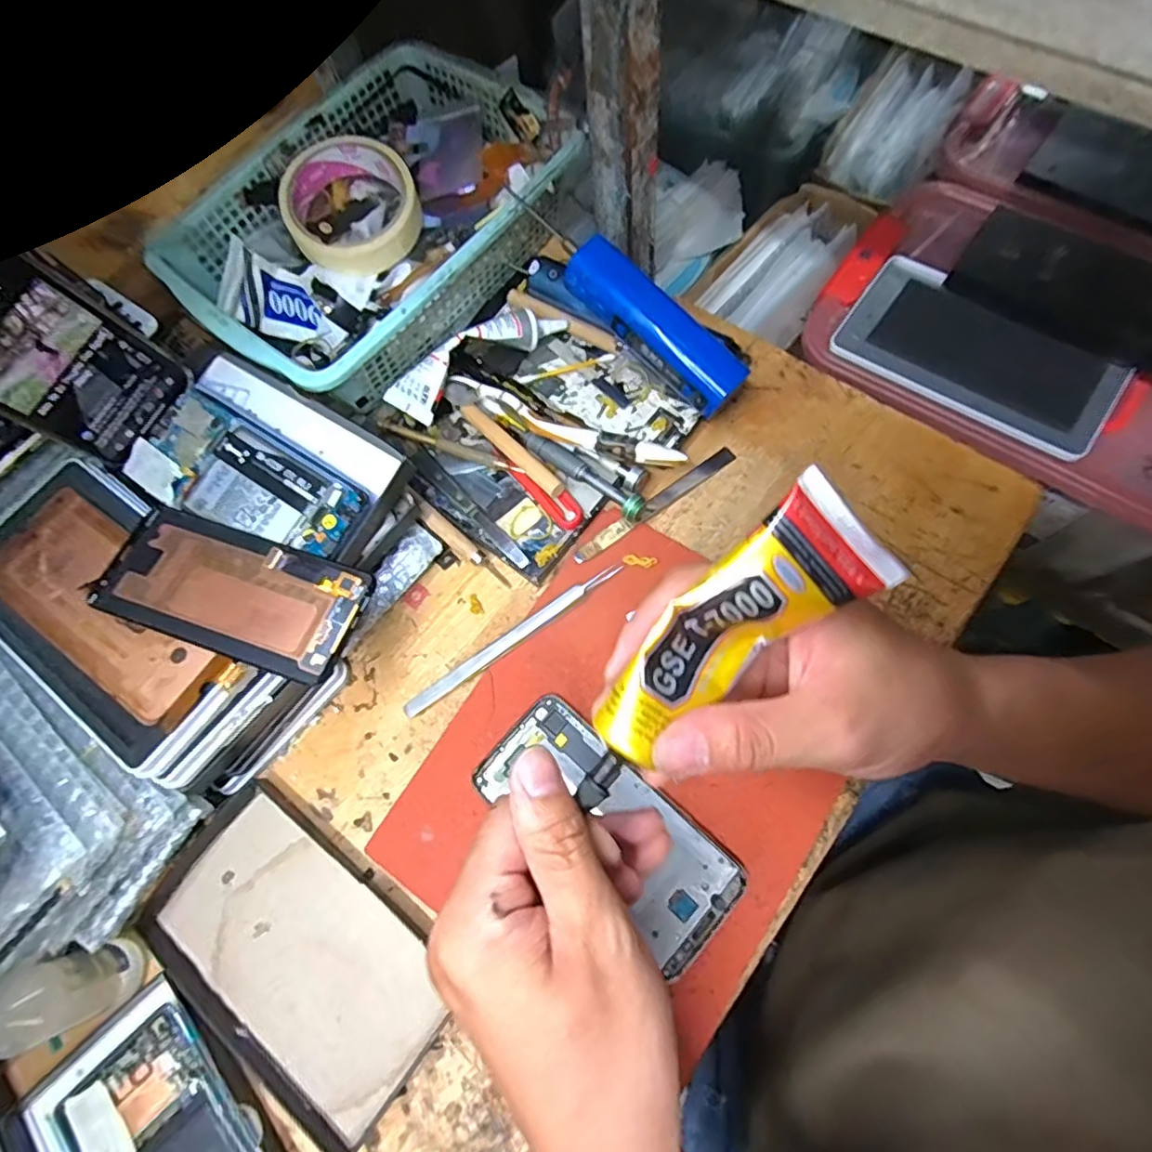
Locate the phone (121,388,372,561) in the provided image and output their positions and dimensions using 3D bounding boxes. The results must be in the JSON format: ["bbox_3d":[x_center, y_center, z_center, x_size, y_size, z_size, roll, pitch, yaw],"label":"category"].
[{"bbox_3d":[-0.197,-0.058,0.366,0.150,0.011,0.066,29,77,13],"label":"phone"}]

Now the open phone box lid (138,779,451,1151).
[{"bbox_3d":[-0.155,0.210,0.344,0.173,0.017,0.102,38,79,15],"label":"open phone box lid"}]

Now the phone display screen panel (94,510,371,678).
[{"bbox_3d":[-0.185,0.008,0.330,0.137,0.012,0.062,18,73,8],"label":"phone display screen panel"}]

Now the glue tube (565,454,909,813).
[{"bbox_3d":[0.049,0.028,0.218,0.132,0.029,0.040,-46,74,12],"label":"glue tube"}]

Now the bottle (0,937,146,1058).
[{"bbox_3d":[-0.263,0.210,0.303,0.029,0.098,0.035,-21,71,-2],"label":"bottle"}]

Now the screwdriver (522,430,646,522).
[{"bbox_3d":[0.004,-0.067,0.404,0.099,0.019,0.015,39,79,16],"label":"screwdriver"}]

